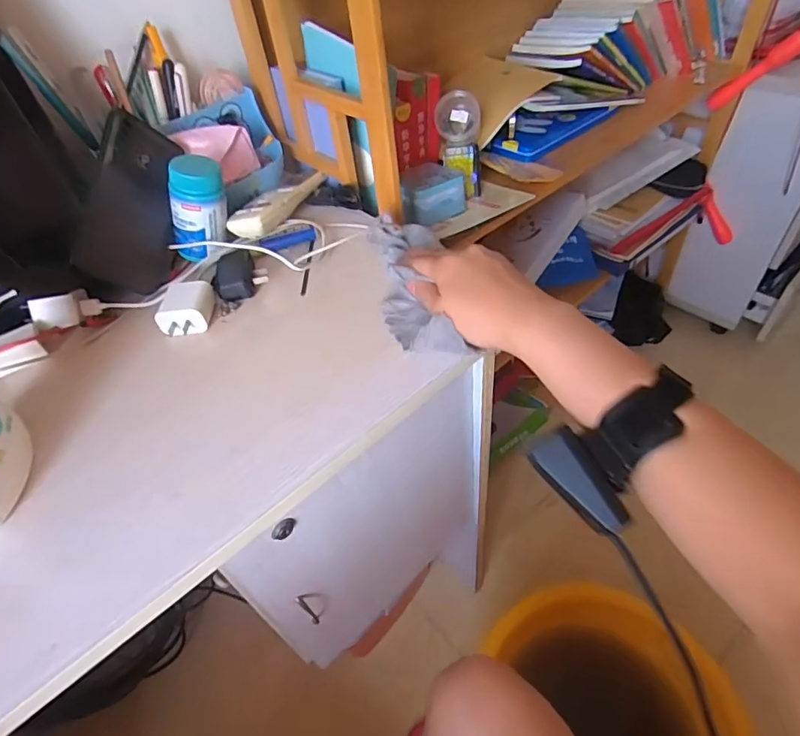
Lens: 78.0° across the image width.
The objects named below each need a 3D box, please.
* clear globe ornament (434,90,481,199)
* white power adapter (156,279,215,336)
[{"bbox_3d":[0.077,-0.288,0.644,0.058,0.115,0.057,-2,48,4],"label":"clear globe ornament"},{"bbox_3d":[-0.196,-0.055,0.453,0.039,0.024,0.055,-4,47,3],"label":"white power adapter"}]

